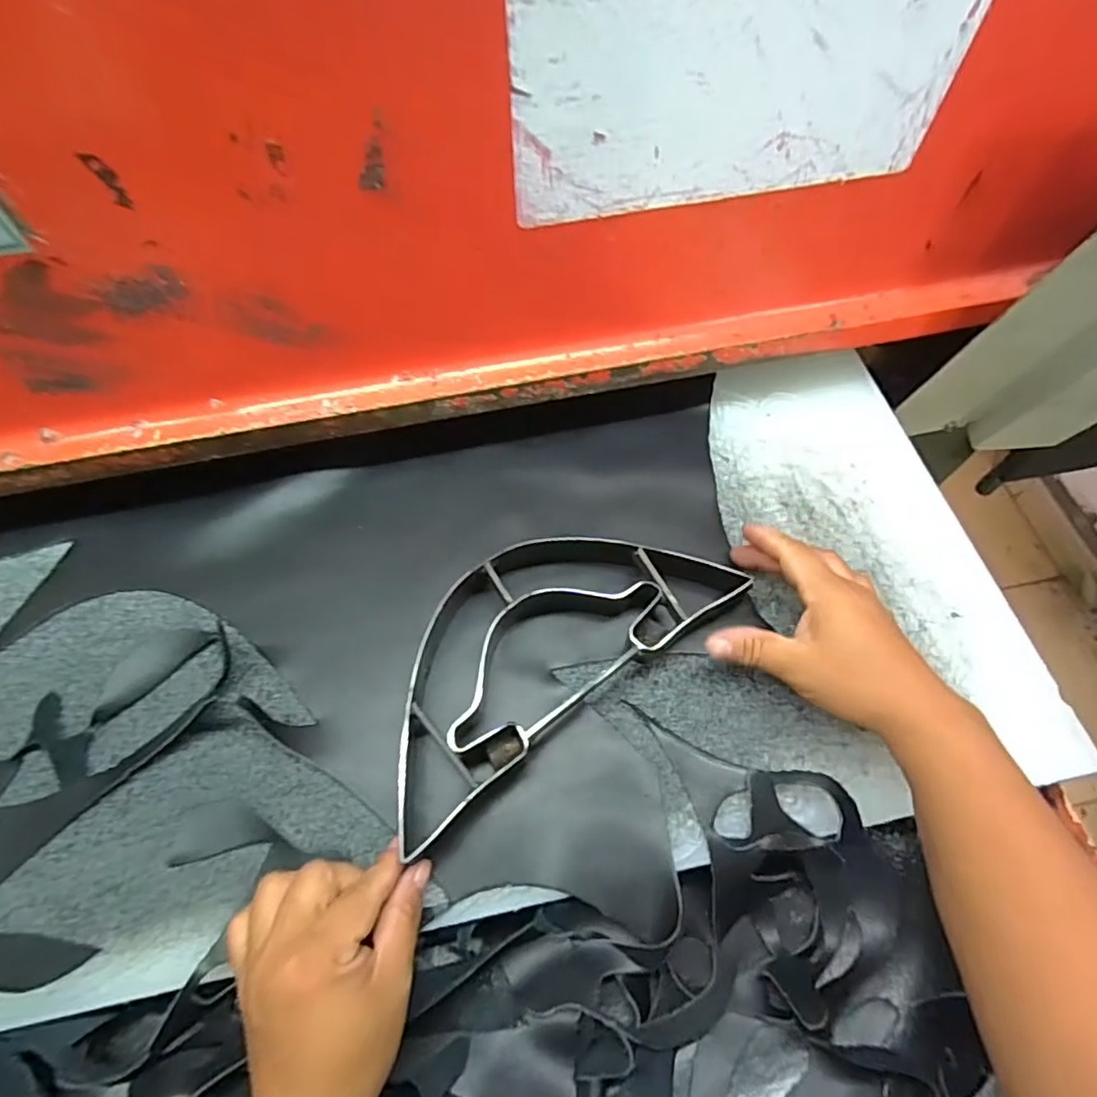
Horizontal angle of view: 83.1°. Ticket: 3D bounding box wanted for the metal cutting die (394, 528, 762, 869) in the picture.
[{"bbox_3d":[-0.008,0.058,0.400,0.253,0.038,0.120,-34,67,-16],"label":"metal cutting die"}]

